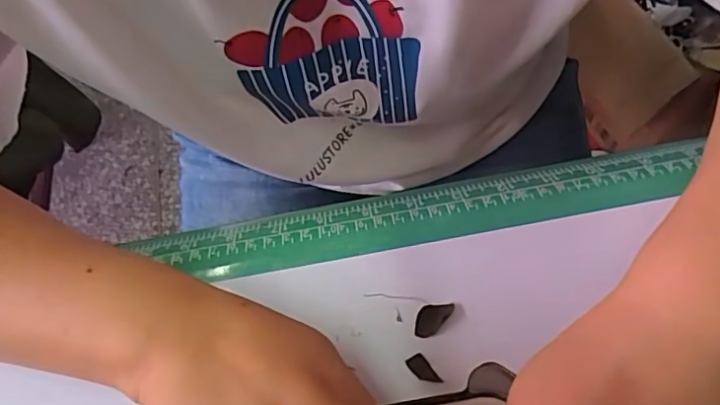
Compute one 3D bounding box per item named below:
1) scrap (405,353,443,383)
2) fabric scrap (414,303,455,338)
[{"bbox_3d":[0.029,0.079,0.264,0.008,0.004,0.016,-34,68,-10],"label":"scrap"},{"bbox_3d":[0.035,0.055,0.273,0.013,0.005,0.022,33,73,17],"label":"fabric scrap"}]

